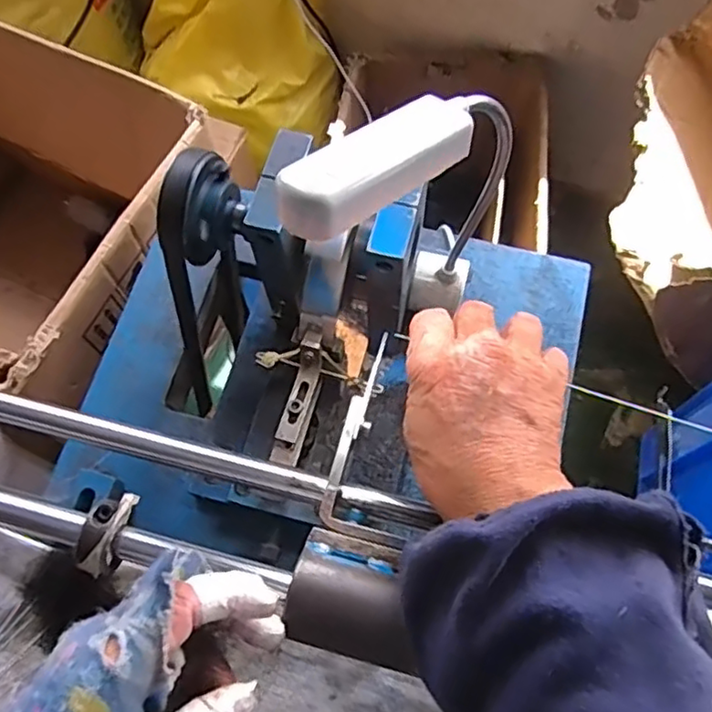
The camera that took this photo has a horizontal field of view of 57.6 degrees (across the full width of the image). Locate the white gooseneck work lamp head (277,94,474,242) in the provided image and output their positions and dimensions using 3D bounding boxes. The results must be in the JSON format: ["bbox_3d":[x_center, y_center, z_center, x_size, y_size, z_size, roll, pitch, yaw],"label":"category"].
[{"bbox_3d":[0.010,-0.071,0.228,0.028,0.020,0.092,43,61,16],"label":"white gooseneck work lamp head"}]

